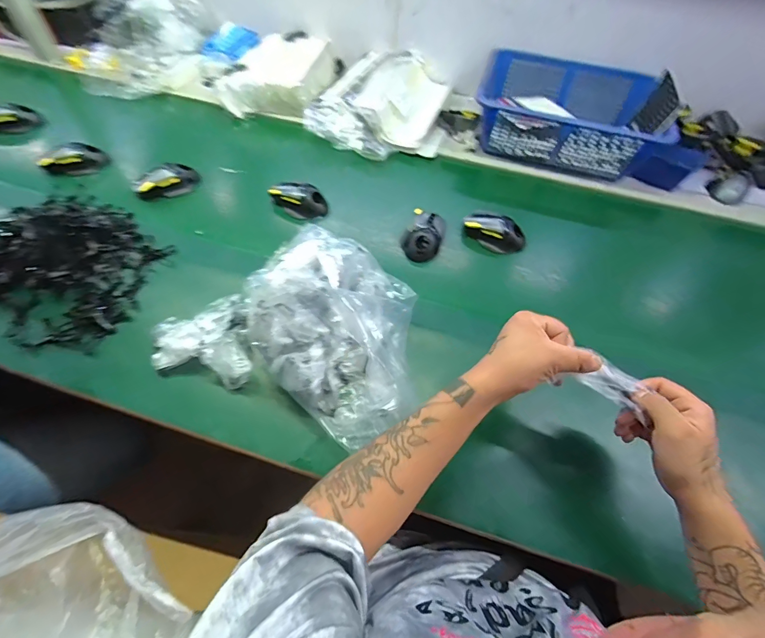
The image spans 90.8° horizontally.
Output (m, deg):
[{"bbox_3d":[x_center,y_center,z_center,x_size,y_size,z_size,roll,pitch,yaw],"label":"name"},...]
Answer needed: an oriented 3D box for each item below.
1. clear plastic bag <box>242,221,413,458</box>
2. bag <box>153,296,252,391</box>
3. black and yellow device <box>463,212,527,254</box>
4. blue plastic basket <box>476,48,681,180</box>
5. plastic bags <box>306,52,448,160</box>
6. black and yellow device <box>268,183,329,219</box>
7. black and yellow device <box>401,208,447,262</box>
[{"bbox_3d":[-0.053,0.009,0.514,0.241,0.128,0.215,38,61,19],"label":"clear plastic bag"},{"bbox_3d":[-0.257,0.031,0.534,0.128,0.042,0.133,-8,57,-10],"label":"bag"},{"bbox_3d":[0.207,-0.162,0.696,0.111,0.045,0.056,34,60,17],"label":"black and yellow device"},{"bbox_3d":[0.390,-0.453,0.822,0.356,0.140,0.265,13,56,5],"label":"blue plastic basket"},{"bbox_3d":[0.000,-0.499,0.864,0.296,0.097,0.346,7,56,1],"label":"plastic bags"},{"bbox_3d":[-0.159,-0.225,0.710,0.110,0.037,0.058,17,57,7],"label":"black and yellow device"},{"bbox_3d":[0.075,-0.148,0.689,0.066,0.056,0.095,20,57,9],"label":"black and yellow device"}]

